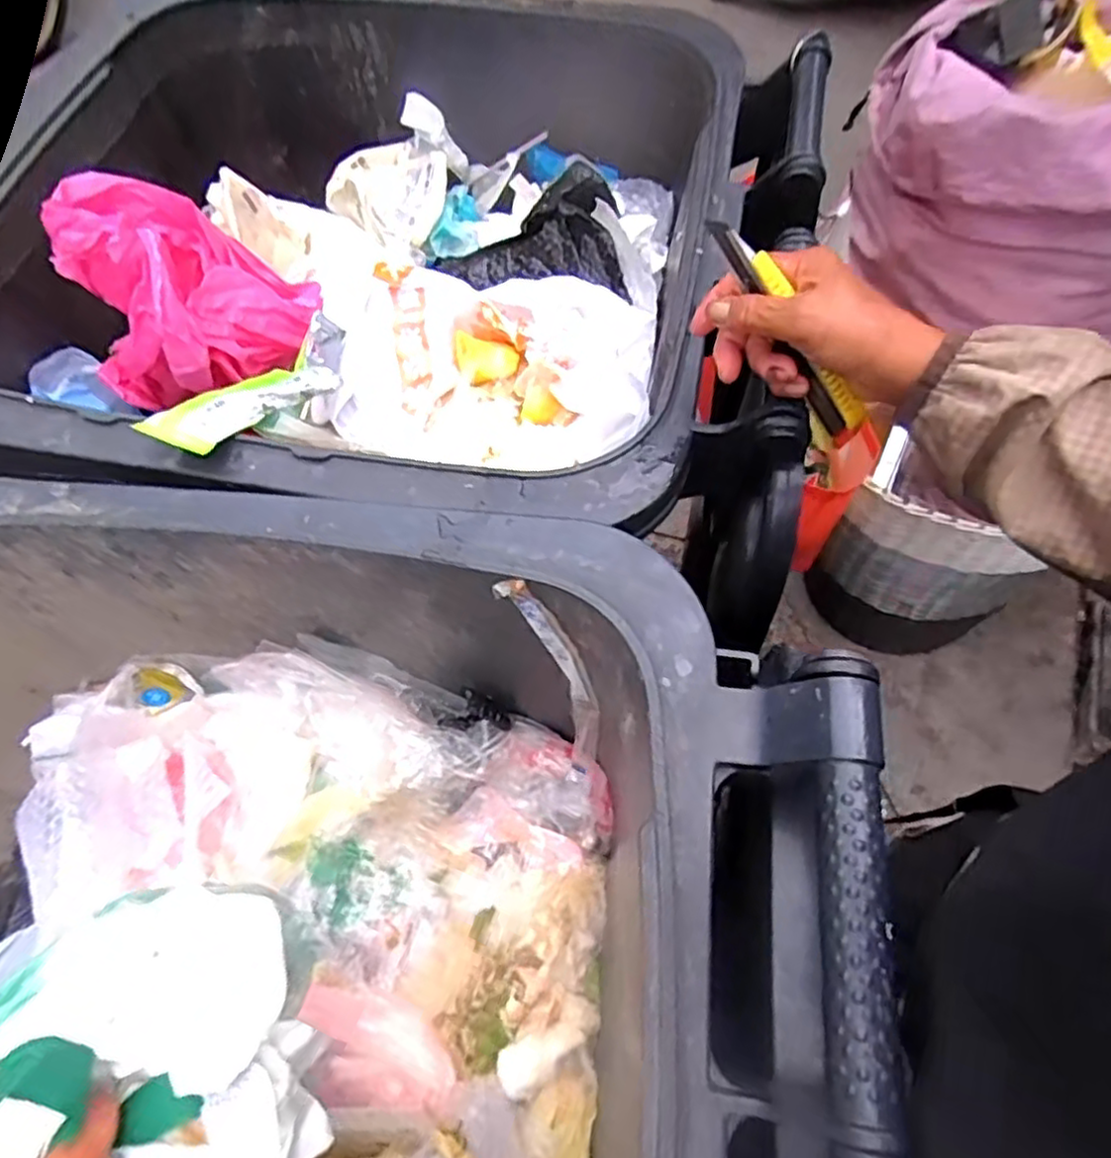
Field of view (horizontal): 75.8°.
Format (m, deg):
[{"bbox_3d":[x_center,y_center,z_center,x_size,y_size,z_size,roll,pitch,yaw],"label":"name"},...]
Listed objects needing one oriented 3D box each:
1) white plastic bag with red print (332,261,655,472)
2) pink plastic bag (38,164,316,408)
[{"bbox_3d":[-0.051,-0.185,0.620,0.258,0.096,0.197,2,64,5],"label":"white plastic bag with red print"},{"bbox_3d":[-0.292,-0.231,0.567,0.173,0.123,0.145,-31,66,-11],"label":"pink plastic bag"}]

